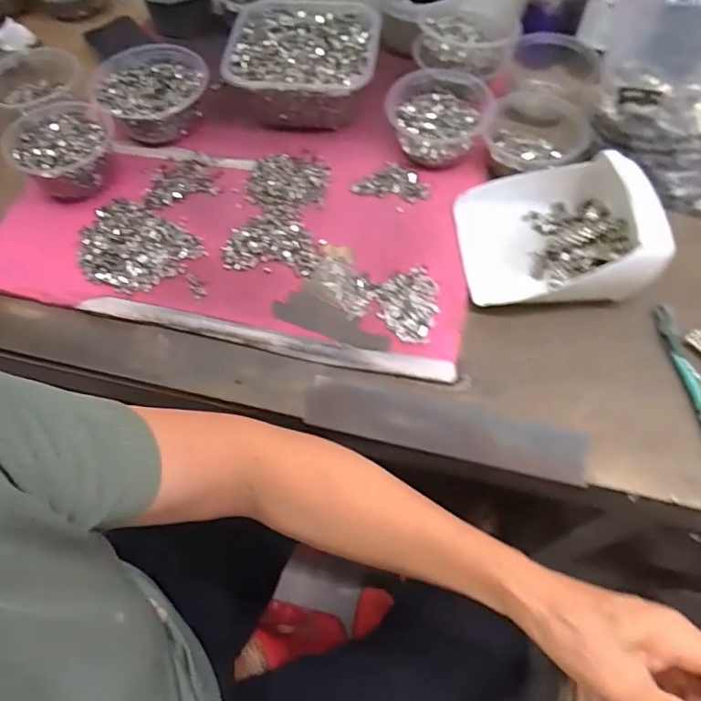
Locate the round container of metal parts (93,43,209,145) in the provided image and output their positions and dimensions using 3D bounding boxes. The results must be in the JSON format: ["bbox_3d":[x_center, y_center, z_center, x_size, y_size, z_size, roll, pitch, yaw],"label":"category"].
[{"bbox_3d":[-0.239,-0.323,0.652,0.125,0.049,0.132,-1,63,2],"label":"round container of metal parts"}]

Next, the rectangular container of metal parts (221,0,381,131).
[{"bbox_3d":[-0.059,-0.357,0.657,0.181,0.064,0.180,8,65,5],"label":"rectangular container of metal parts"}]

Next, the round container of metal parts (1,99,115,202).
[{"bbox_3d":[-0.322,-0.228,0.608,0.106,0.056,0.108,0,60,1],"label":"round container of metal parts"}]

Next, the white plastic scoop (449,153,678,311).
[{"bbox_3d":[0.209,-0.124,0.532,0.184,0.082,0.155,-4,65,-1],"label":"white plastic scoop"}]

